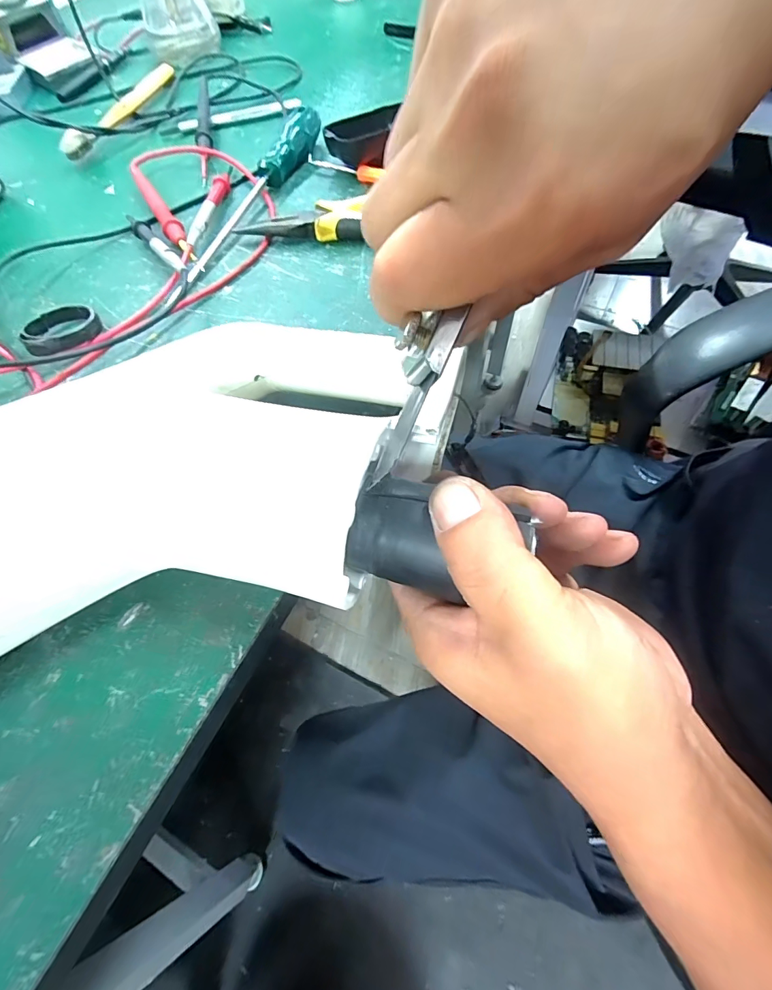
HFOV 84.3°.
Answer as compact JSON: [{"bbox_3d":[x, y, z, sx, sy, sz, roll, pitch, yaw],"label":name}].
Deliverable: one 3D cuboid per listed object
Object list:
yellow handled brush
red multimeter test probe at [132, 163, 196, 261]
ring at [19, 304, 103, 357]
[{"bbox_3d":[-0.261,-0.383,0.418,0.022,0.020,0.179,9,63,9],"label":"yellow handled brush"},{"bbox_3d":[-0.174,-0.218,0.328,0.013,0.013,0.145,-31,64,-12],"label":"red multimeter test probe"},{"bbox_3d":[-0.206,-0.105,0.271,0.044,0.016,0.046,-2,62,3],"label":"ring"}]

